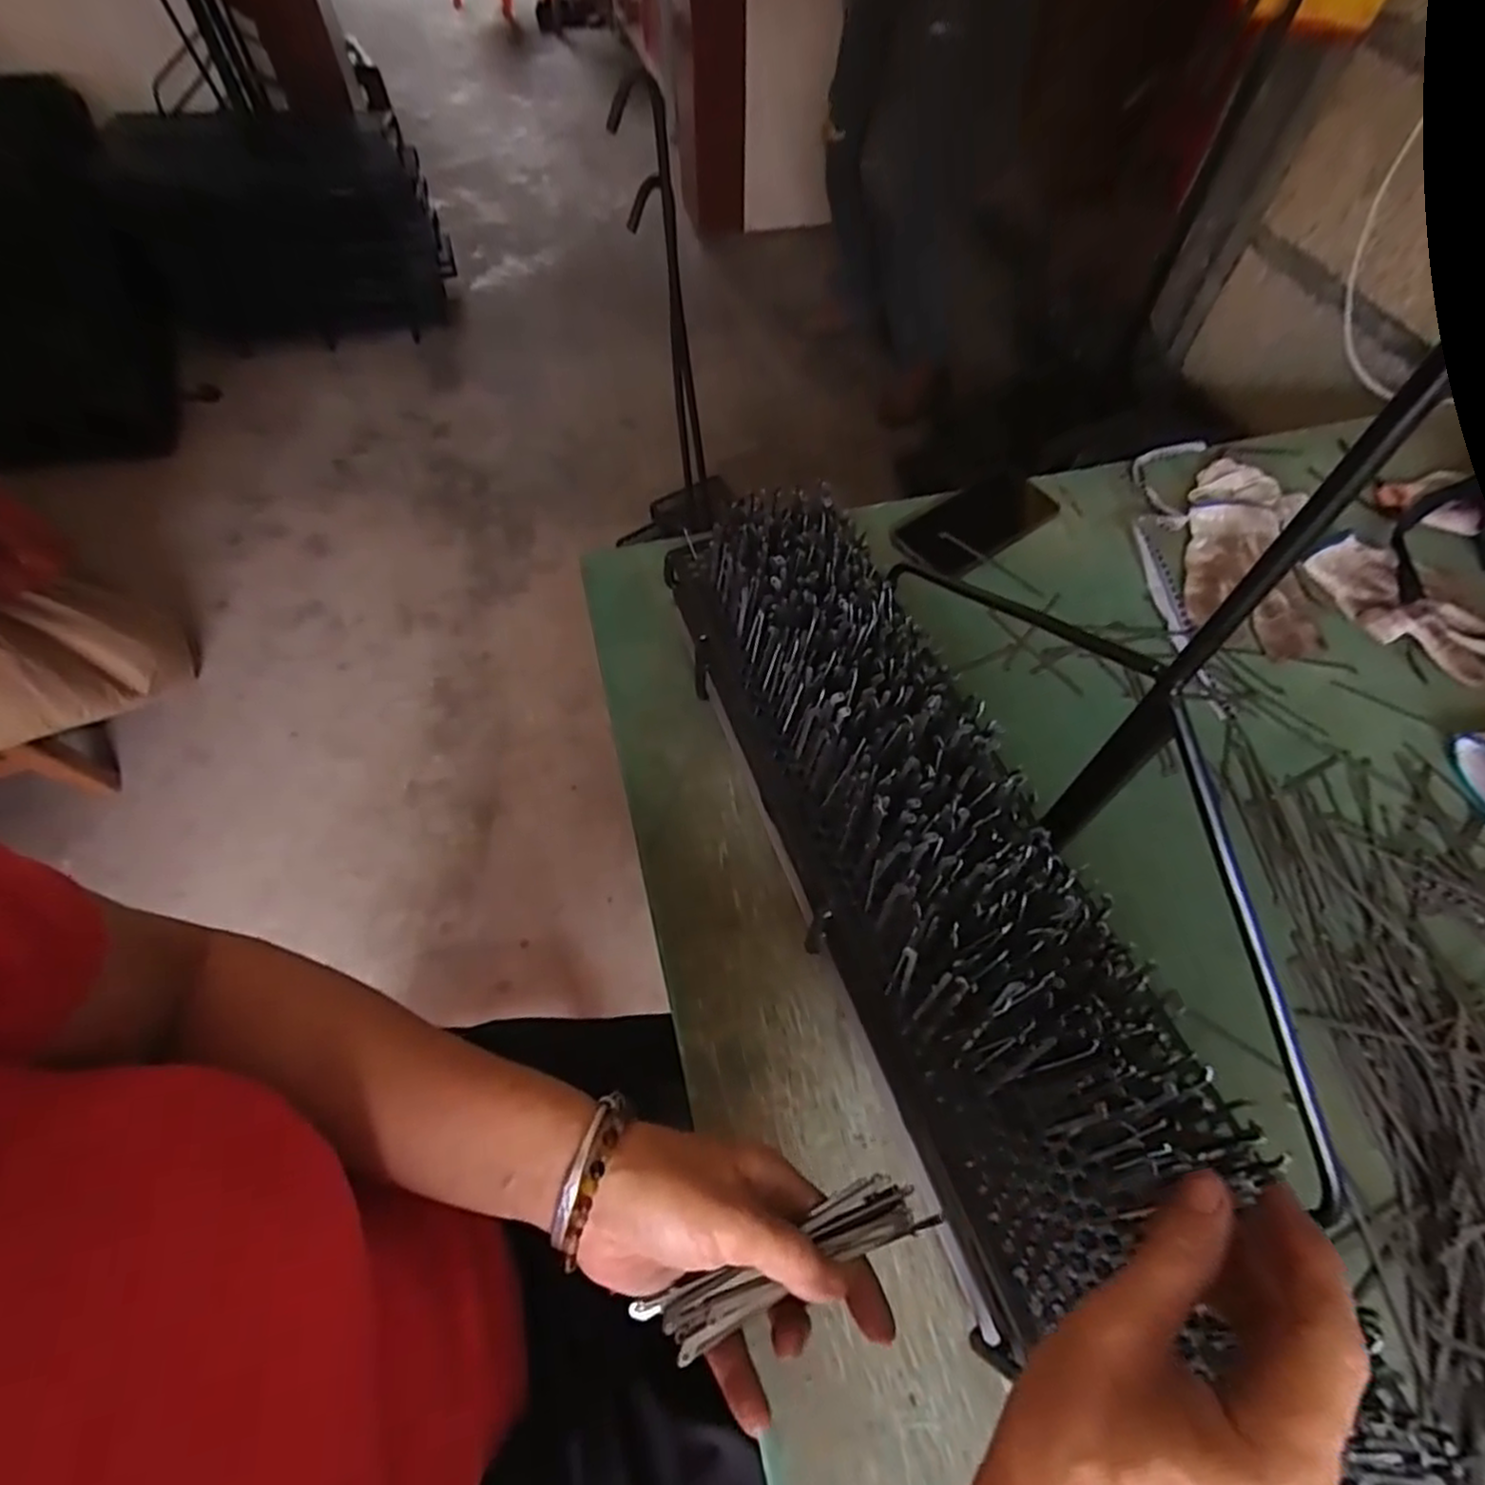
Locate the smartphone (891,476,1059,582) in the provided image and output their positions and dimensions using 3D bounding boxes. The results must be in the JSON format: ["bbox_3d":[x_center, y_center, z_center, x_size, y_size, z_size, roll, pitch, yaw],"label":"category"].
[{"bbox_3d":[0.223,-0.212,0.683,0.158,0.011,0.080,-32,64,-19],"label":"smartphone"}]

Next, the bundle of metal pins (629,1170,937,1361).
[{"bbox_3d":[0.020,0.219,0.305,0.129,0.009,0.028,-18,60,-13],"label":"bundle of metal pins"}]

